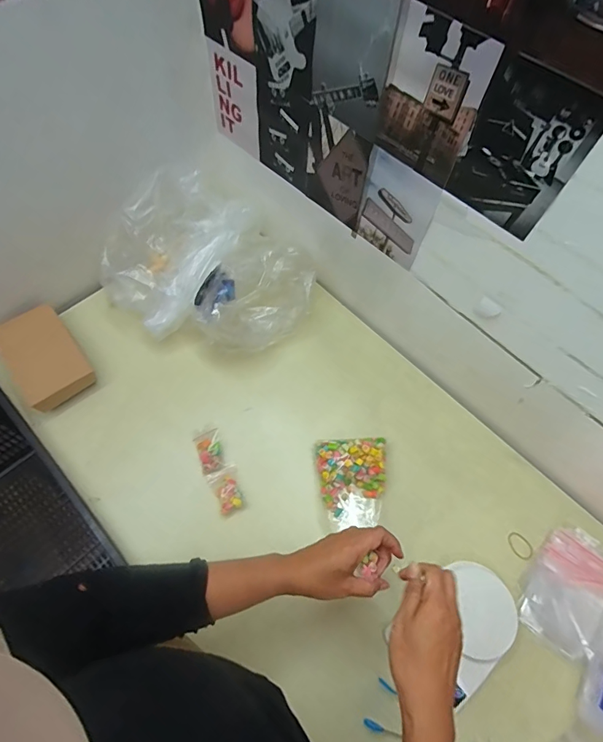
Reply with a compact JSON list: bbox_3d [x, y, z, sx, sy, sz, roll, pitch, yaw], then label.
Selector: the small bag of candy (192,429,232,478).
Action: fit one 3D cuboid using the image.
[{"bbox_3d":[-0.154,0.140,0.701,0.045,0.021,0.070,-19,67,-12],"label":"small bag of candy"}]

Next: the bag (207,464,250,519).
[{"bbox_3d":[-0.119,0.196,0.672,0.049,0.018,0.076,-27,68,-15],"label":"bag"}]

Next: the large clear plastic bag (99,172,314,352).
[{"bbox_3d":[-0.176,-0.177,0.765,0.344,0.128,0.278,42,69,16],"label":"large clear plastic bag"}]

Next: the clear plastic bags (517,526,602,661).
[{"bbox_3d":[0.410,0.329,0.617,0.115,0.027,0.170,37,77,24],"label":"clear plastic bags"}]

